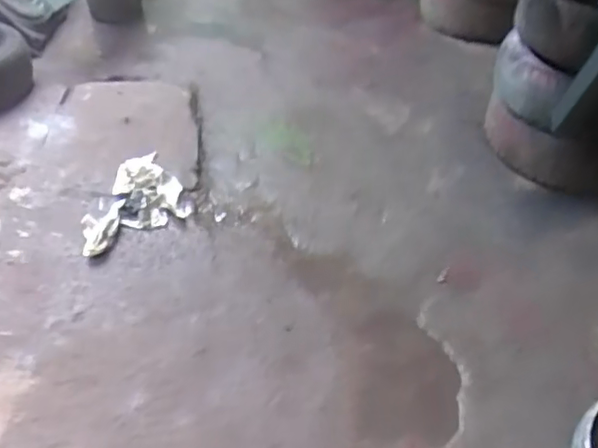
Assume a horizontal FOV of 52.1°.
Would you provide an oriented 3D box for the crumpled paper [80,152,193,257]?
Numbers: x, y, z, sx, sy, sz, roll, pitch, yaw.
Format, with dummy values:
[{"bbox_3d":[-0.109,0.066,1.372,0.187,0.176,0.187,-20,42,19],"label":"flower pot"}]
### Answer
[{"bbox_3d":[-0.524,-0.062,1.849,0.353,0.089,0.246,-28,52,-30],"label":"crumpled paper"}]

